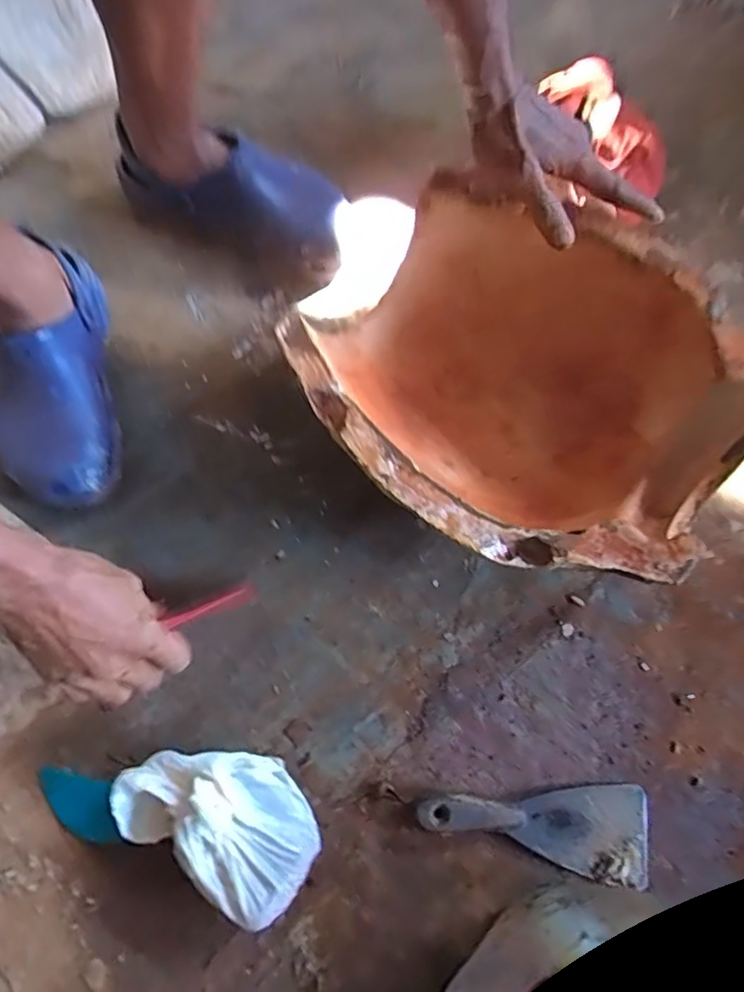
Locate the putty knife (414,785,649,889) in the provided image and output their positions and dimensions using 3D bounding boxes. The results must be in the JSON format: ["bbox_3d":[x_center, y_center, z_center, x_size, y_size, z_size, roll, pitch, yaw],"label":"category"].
[{"bbox_3d":[0.129,0.261,0.463,0.183,0.027,0.068,5,72,0],"label":"putty knife"}]

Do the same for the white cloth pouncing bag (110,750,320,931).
[{"bbox_3d":[-0.111,0.240,0.444,0.150,0.064,0.099,30,74,8],"label":"white cloth pouncing bag"}]

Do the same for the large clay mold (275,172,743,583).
[{"bbox_3d":[0.119,-0.087,0.489,0.315,0.143,0.288,1,72,-2],"label":"large clay mold"}]

